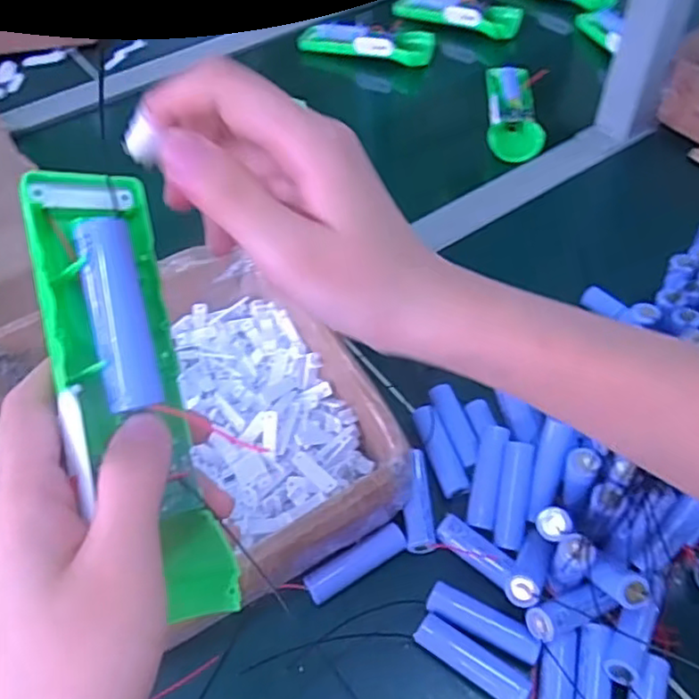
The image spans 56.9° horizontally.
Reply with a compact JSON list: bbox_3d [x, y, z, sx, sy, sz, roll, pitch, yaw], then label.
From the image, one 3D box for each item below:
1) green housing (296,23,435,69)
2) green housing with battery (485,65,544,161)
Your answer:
[{"bbox_3d":[0.023,-0.382,0.802,0.168,0.034,0.056,20,55,18],"label":"green housing"},{"bbox_3d":[0.171,-0.256,0.685,0.052,0.022,0.152,0,51,3],"label":"green housing with battery"}]

